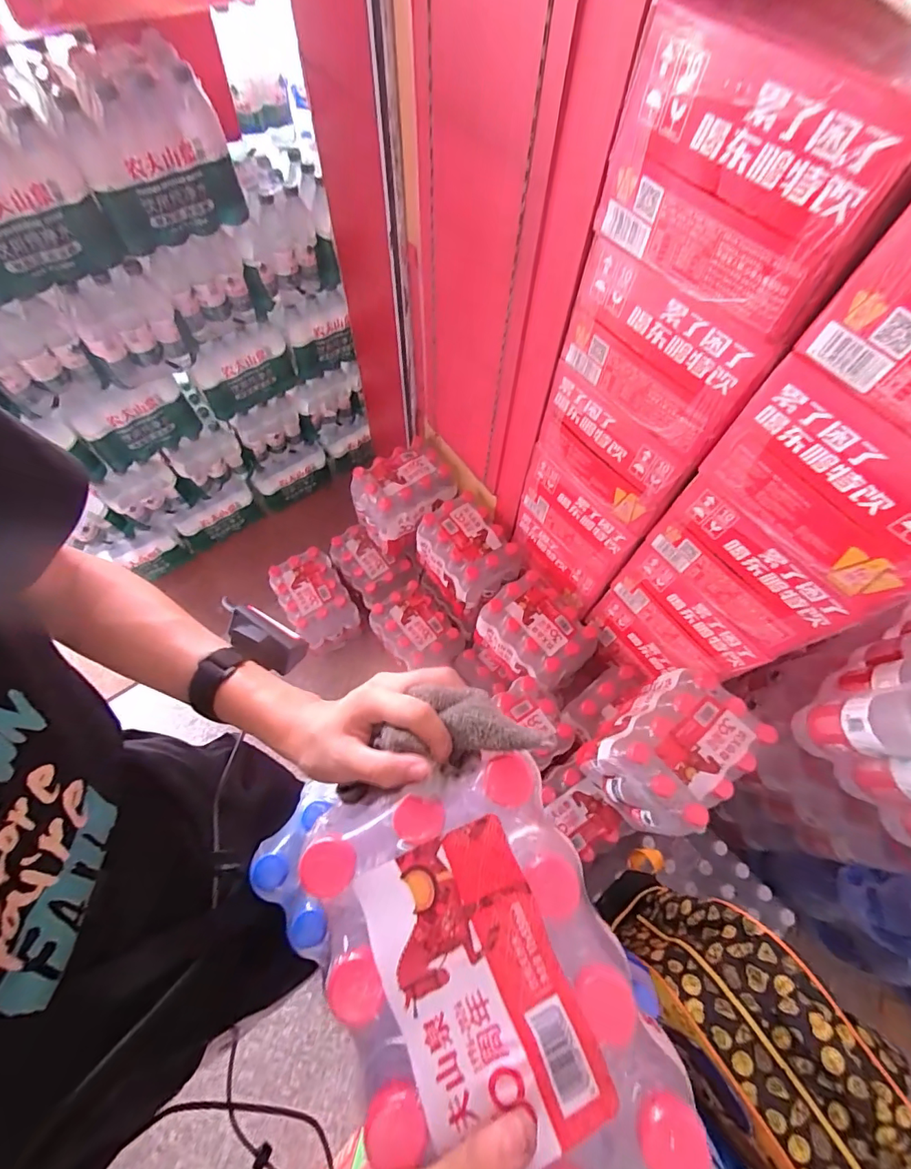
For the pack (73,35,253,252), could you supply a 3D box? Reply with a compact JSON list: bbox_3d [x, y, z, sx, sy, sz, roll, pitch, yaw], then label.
[{"bbox_3d":[-0.537,-0.764,0.858,0.233,0.224,0.160,-27,69,-13],"label":"pack"}]

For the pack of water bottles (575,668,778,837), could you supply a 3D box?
[{"bbox_3d":[0.381,0.289,0.873,0.245,0.220,0.174,-38,72,-17],"label":"pack of water bottles"}]

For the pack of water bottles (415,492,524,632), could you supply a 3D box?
[{"bbox_3d":[0.030,-0.050,1.281,0.185,0.244,0.256,-30,69,-14],"label":"pack of water bottles"}]

